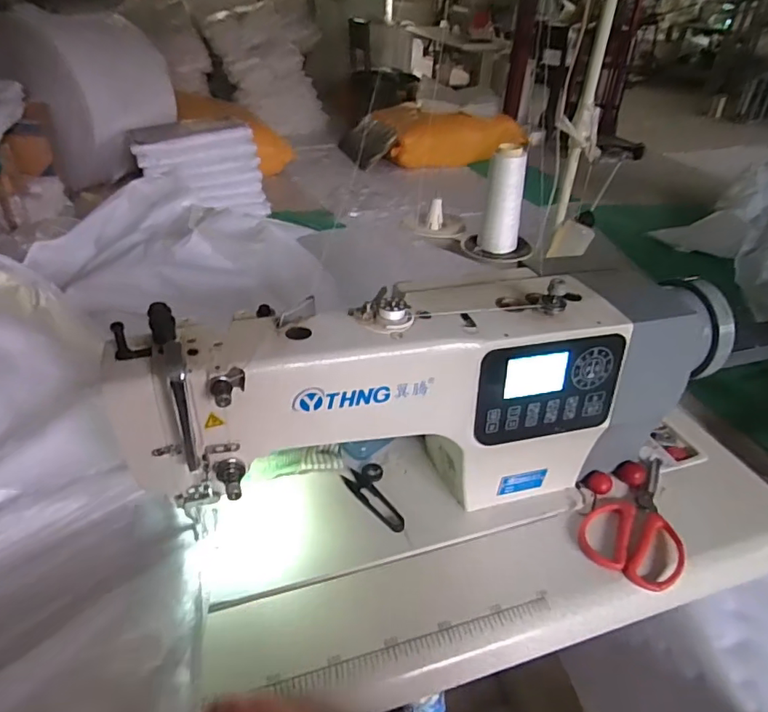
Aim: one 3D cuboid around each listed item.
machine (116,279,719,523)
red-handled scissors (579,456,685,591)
[{"bbox_3d":[0.045,0.051,0.541,0.545,0.228,0.132,-6,37,-13],"label":"machine"},{"bbox_3d":[0.281,0.170,0.603,0.098,0.013,0.190,19,39,20],"label":"red-handled scissors"}]

